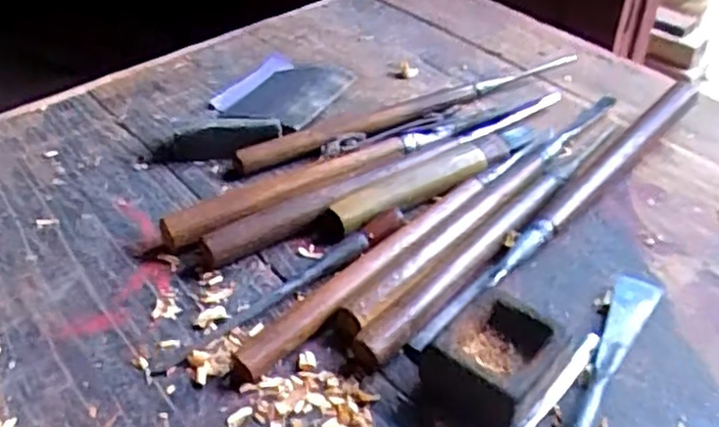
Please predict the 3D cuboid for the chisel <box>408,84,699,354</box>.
[{"bbox_3d":[0.116,-0.010,0.389,0.015,0.017,0.262,32,51,32],"label":"chisel"}]

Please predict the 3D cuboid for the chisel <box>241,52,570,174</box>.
[{"bbox_3d":[0.039,-0.070,0.465,0.248,0.011,0.024,-20,45,-21],"label":"chisel"}]

